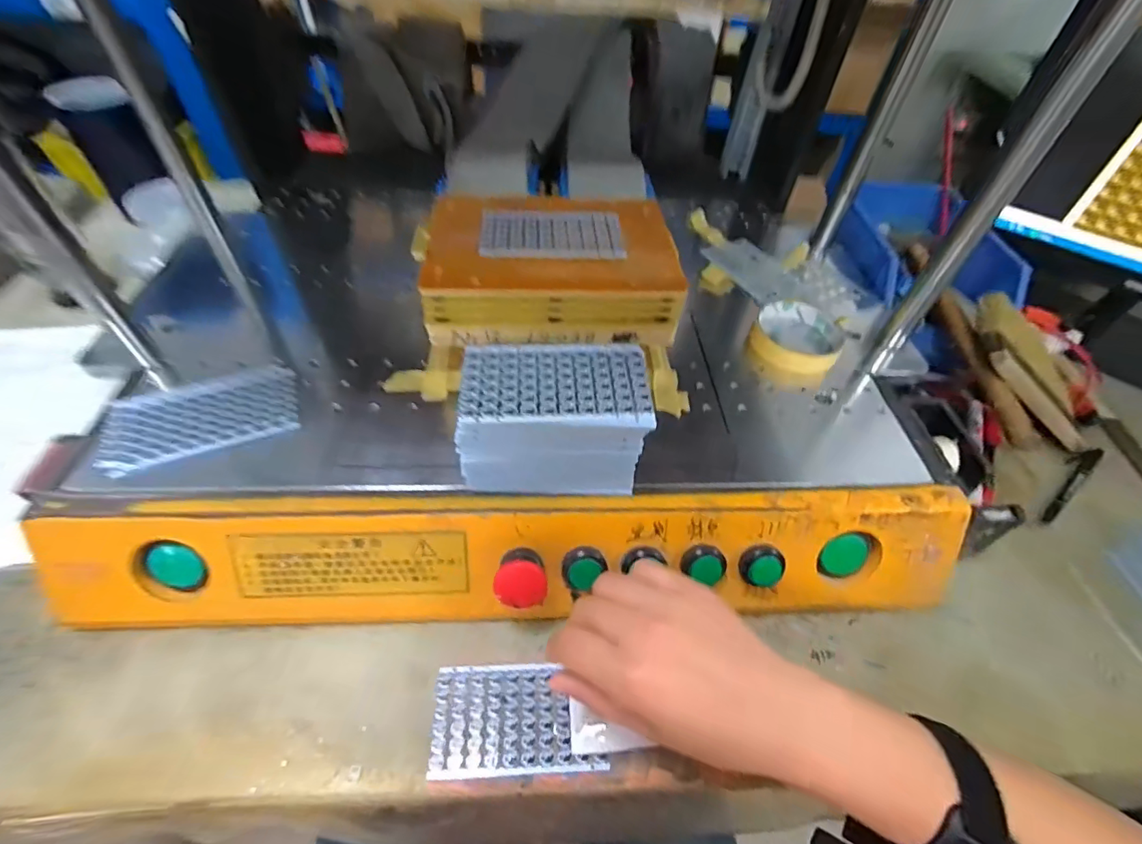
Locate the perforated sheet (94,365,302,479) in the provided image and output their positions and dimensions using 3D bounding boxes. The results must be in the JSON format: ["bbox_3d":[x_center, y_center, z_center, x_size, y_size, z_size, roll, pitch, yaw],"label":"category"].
[{"bbox_3d":[-0.279,-0.005,0.378,0.129,0.009,0.078,-17,51,-19],"label":"perforated sheet"}]

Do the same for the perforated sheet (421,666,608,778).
[{"bbox_3d":[-0.037,0.198,0.335,0.107,0.004,0.064,0,50,-5],"label":"perforated sheet"}]

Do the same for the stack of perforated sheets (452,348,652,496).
[{"bbox_3d":[-0.013,0.004,0.339,0.121,0.085,0.071,-1,50,-6],"label":"stack of perforated sheets"}]

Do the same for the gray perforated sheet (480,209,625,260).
[{"bbox_3d":[-0.015,-0.156,0.409,0.114,0.006,0.065,0,53,-5],"label":"gray perforated sheet"}]

